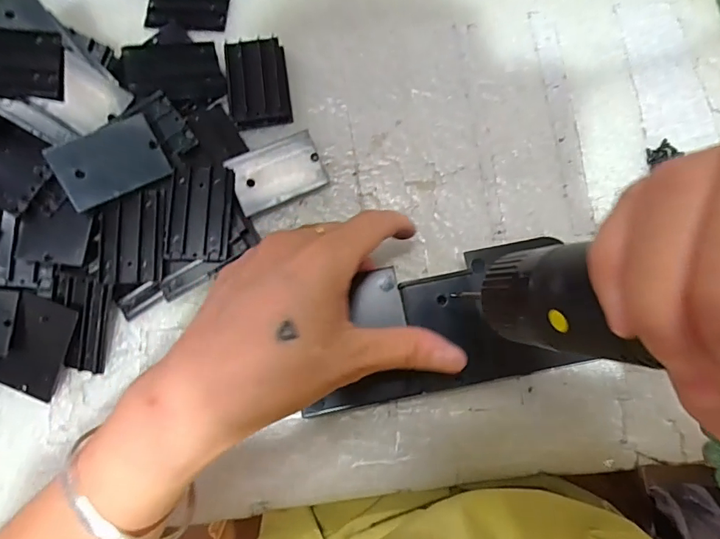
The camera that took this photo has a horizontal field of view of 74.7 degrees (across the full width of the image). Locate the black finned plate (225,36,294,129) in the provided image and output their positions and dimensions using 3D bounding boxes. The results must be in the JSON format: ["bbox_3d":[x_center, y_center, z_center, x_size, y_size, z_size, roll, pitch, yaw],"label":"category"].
[{"bbox_3d":[-0.065,-0.120,0.301,0.036,0.011,0.054,-9,79,-2],"label":"black finned plate"}]

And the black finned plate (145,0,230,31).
[{"bbox_3d":[-0.115,-0.178,0.315,0.053,0.004,0.038,5,79,1],"label":"black finned plate"}]

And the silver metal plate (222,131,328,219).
[{"bbox_3d":[-0.050,-0.059,0.288,0.054,0.008,0.036,-23,91,-6],"label":"silver metal plate"}]

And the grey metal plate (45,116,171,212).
[{"bbox_3d":[-0.139,-0.060,0.265,0.055,0.006,0.035,-30,105,-18],"label":"grey metal plate"}]

